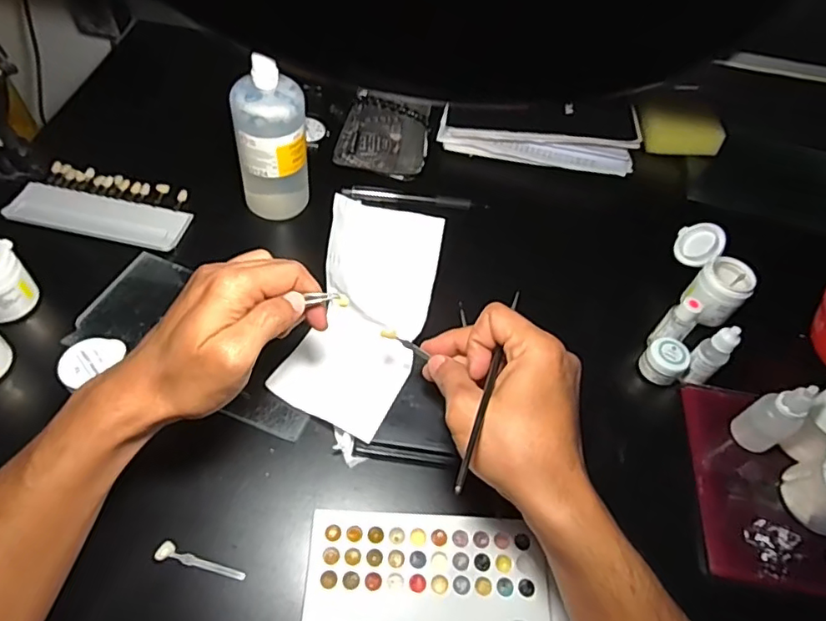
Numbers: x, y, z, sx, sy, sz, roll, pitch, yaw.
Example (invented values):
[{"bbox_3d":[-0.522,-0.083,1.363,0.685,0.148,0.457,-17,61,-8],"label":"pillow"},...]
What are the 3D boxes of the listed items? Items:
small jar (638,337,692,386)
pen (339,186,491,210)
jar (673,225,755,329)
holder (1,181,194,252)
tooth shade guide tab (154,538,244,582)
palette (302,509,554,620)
[{"bbox_3d":[0.211,0.041,0.459,0.035,0.025,0.031,-36,67,-28],"label":"small jar"},{"bbox_3d":[0.003,-0.113,0.560,0.145,0.012,0.014,6,54,-4],"label":"pen"},{"bbox_3d":[0.273,-0.033,0.509,0.046,0.061,0.094,9,54,-2],"label":"jar"},{"bbox_3d":[-0.282,-0.087,0.497,0.152,0.014,0.055,11,54,0],"label":"holder"},{"bbox_3d":[-0.132,0.159,0.341,0.054,0.009,0.012,20,55,6],"label":"tooth shade guide tab"},{"bbox_3d":[0.010,0.174,0.338,0.149,0.005,0.092,5,54,-5],"label":"palette"}]

